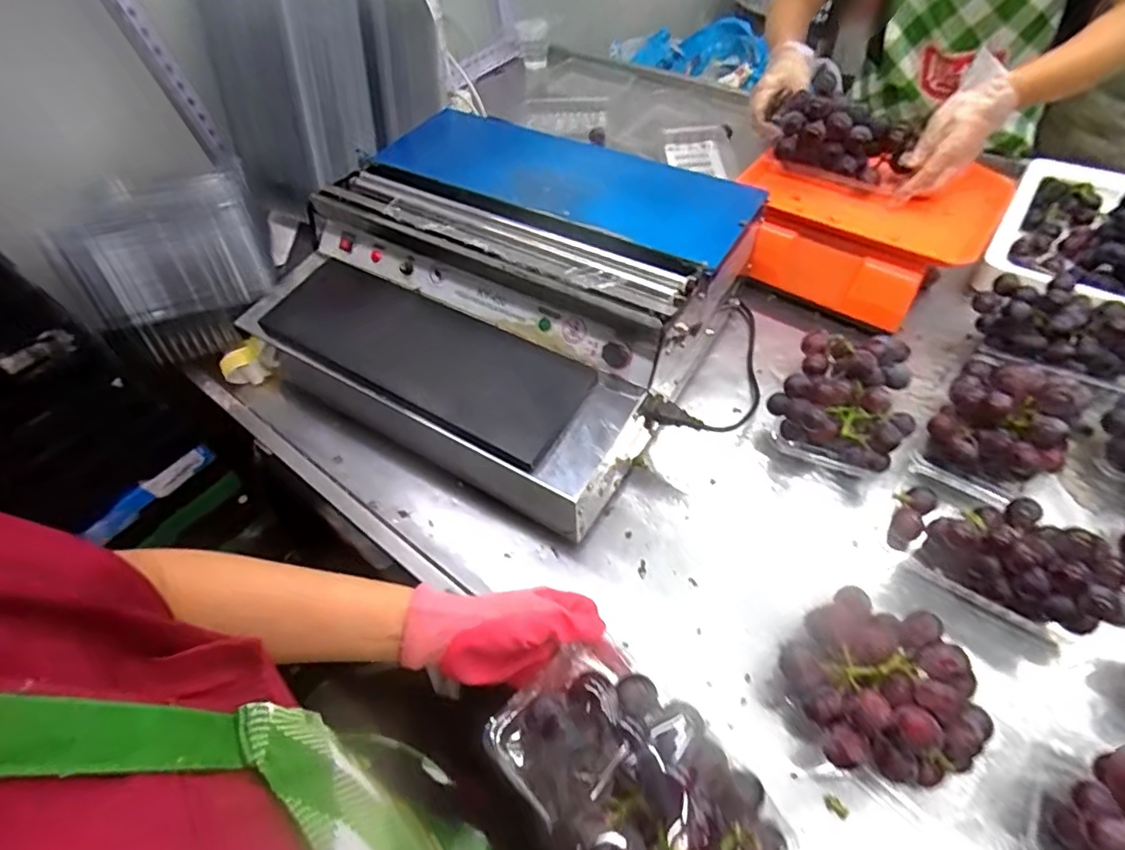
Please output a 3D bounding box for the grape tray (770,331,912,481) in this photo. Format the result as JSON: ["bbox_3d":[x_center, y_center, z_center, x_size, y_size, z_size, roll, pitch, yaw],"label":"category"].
[{"bbox_3d":[0.312,-0.031,0.628,0.137,0.078,0.156,27,60,22],"label":"grape tray"}]

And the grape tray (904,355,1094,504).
[{"bbox_3d":[0.450,0.004,0.589,0.120,0.093,0.148,37,64,27],"label":"grape tray"}]

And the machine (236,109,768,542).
[{"bbox_3d":[-0.069,-0.164,0.708,0.487,0.190,0.420,29,61,23],"label":"machine"}]

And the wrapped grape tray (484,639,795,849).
[{"bbox_3d":[0.043,0.211,0.333,0.103,0.077,0.174,-39,60,-22],"label":"wrapped grape tray"}]

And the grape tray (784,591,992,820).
[{"bbox_3d":[0.248,0.219,0.457,0.119,0.090,0.144,-26,56,-14],"label":"grape tray"}]

